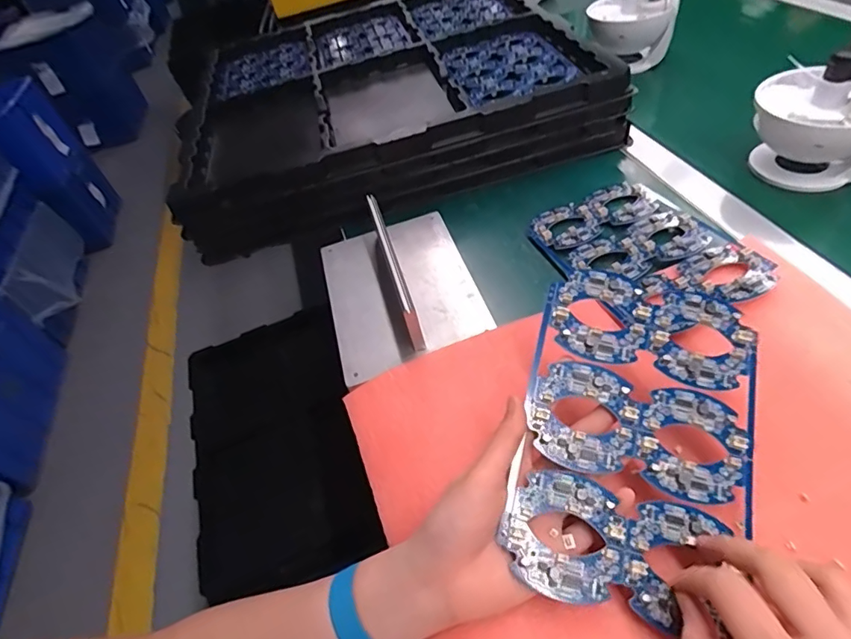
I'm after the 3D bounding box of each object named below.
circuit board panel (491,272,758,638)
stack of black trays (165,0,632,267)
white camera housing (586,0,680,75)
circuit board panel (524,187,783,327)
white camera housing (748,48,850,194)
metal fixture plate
[{"bbox_3d":[0.131,0.069,0.297,0.136,0.009,0.202,14,68,7],"label":"circuit board panel"},{"bbox_3d":[-0.084,-0.342,0.692,0.531,0.100,0.505,-19,47,-3],"label":"stack of black trays"},{"bbox_3d":[0.294,-0.422,0.693,0.116,0.097,0.088,8,51,20],"label":"white camera housing"},{"bbox_3d":[0.199,-0.066,0.452,0.130,0.010,0.195,-25,45,-6],"label":"circuit board panel"},{"bbox_3d":[0.386,-0.185,0.474,0.119,0.116,0.083,25,59,32],"label":"white camera housing"},{"bbox_3d":[-0.033,-0.053,0.472,0.143,0.066,0.217,-18,46,-2],"label":"metal fixture plate"}]

